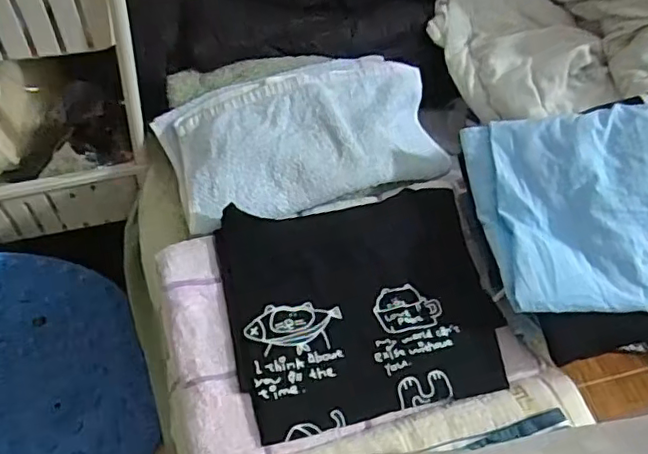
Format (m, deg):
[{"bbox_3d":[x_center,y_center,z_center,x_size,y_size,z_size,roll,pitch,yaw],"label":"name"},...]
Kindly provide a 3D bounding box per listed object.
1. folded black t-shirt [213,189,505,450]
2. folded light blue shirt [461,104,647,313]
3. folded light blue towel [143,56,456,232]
[{"bbox_3d":[0.037,0.071,0.575,0.254,0.025,0.221,-11,54,-10],"label":"folded black t-shirt"},{"bbox_3d":[0.284,-0.027,0.555,0.257,0.073,0.195,0,53,-2],"label":"folded light blue shirt"},{"bbox_3d":[-0.017,-0.108,0.673,0.312,0.050,0.177,-18,56,-15],"label":"folded light blue towel"}]

